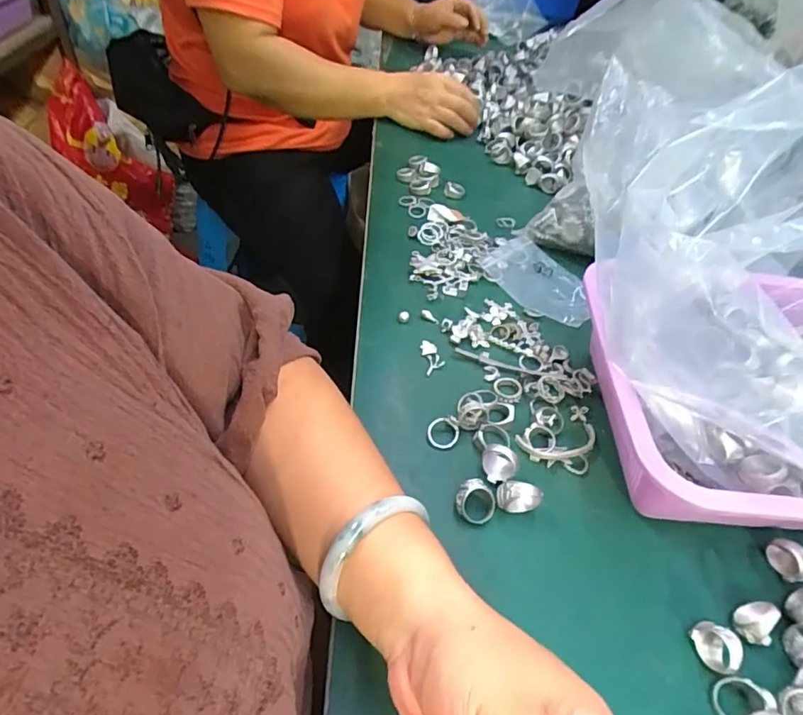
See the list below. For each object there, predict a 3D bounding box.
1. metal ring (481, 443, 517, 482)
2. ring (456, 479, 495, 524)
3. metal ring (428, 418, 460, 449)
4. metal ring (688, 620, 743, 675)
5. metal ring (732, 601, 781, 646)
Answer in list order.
[{"bbox_3d":[0.068,0.074,0.360,0.024,0.025,0.015,16,49,9],"label":"metal ring"},{"bbox_3d":[0.049,0.097,0.346,0.025,0.009,0.030,-28,83,5],"label":"ring"},{"bbox_3d":[0.031,0.056,0.386,0.023,0.004,0.023,1,68,-3],"label":"metal ring"},{"bbox_3d":[0.182,0.168,0.301,0.016,0.023,0.027,-9,50,-14],"label":"metal ring"},{"bbox_3d":[0.212,0.159,0.310,0.021,0.022,0.022,3,48,-3],"label":"metal ring"}]

